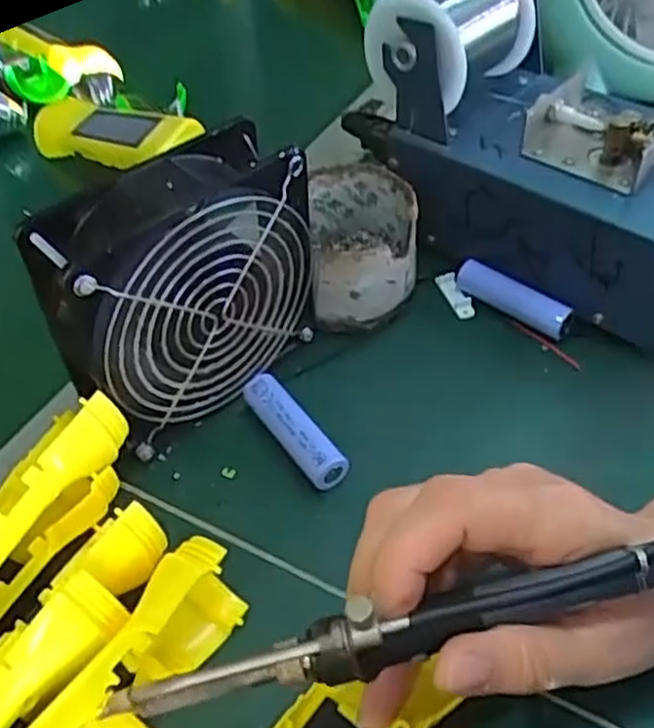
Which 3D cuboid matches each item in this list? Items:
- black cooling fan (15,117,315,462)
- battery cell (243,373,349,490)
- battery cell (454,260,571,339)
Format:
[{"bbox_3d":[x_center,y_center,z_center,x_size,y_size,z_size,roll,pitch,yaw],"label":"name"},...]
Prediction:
[{"bbox_3d":[-0.066,-0.028,0.342,0.051,0.125,0.124,32,56,31],"label":"black cooling fan"},{"bbox_3d":[-0.016,0.031,0.353,0.017,0.020,0.066,-30,51,-22],"label":"battery cell"},{"bbox_3d":[0.101,-0.035,0.407,0.066,0.021,0.015,30,55,29],"label":"battery cell"}]

